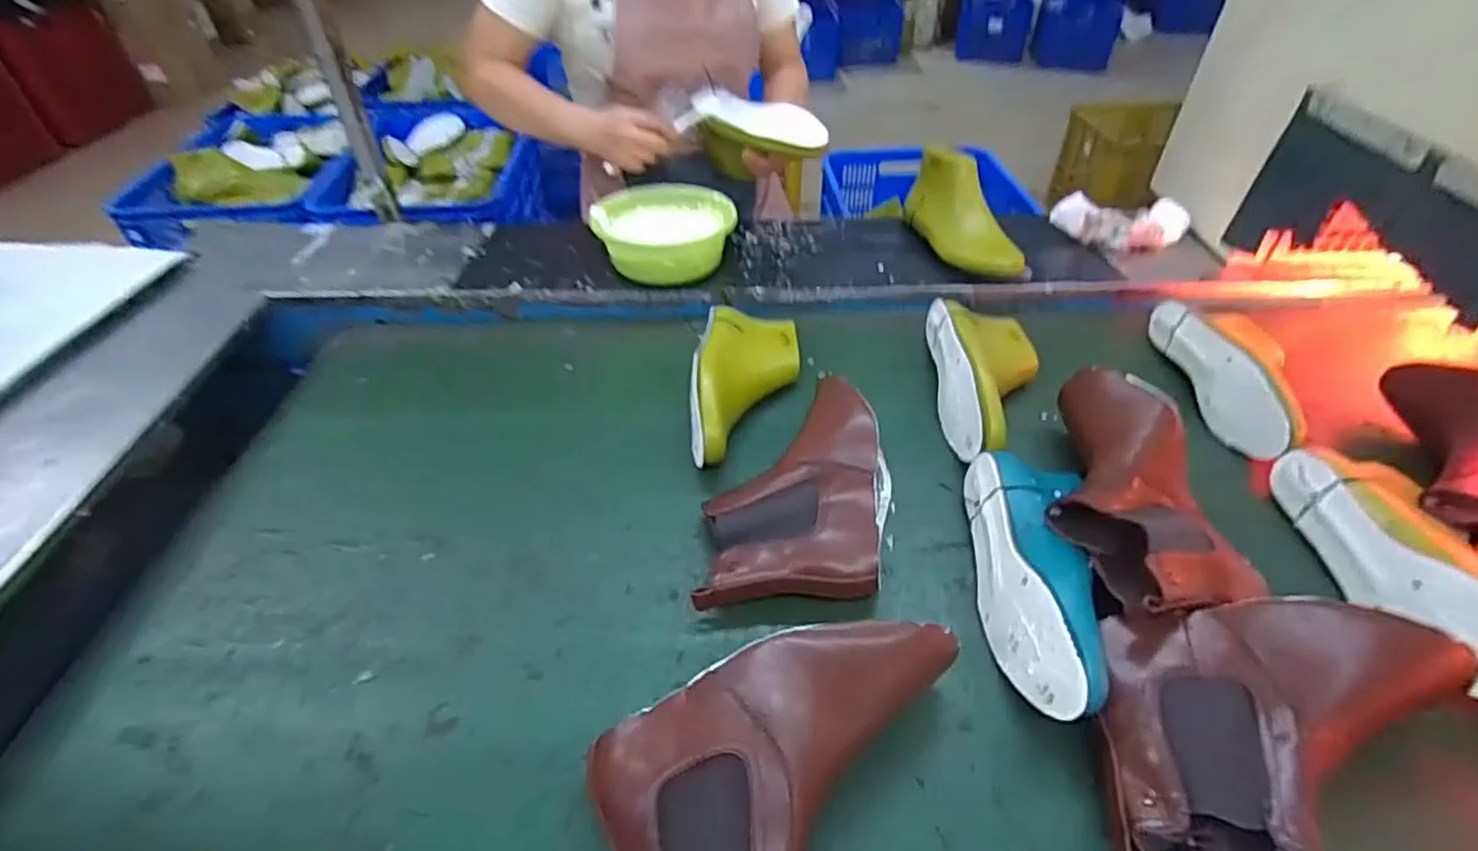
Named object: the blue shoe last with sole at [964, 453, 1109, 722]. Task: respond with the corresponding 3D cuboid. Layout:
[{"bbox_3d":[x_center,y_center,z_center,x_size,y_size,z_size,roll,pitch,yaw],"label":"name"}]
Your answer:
[{"bbox_3d":[0.242,0.122,0.555,0.074,0.087,0.247,4,43,7],"label":"blue shoe last with sole"}]

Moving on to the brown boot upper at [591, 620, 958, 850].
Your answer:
[{"bbox_3d":[0.041,0.233,0.430,0.259,0.095,0.162,-13,47,-10],"label":"brown boot upper"}]

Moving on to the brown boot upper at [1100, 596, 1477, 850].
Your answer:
[{"bbox_3d":[0.379,0.209,0.450,0.255,0.085,0.167,4,43,6],"label":"brown boot upper"}]

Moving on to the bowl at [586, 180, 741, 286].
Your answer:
[{"bbox_3d":[-0.107,-0.273,0.945,0.187,0.077,0.173,0,44,0],"label":"bowl"}]

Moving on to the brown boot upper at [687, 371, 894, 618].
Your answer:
[{"bbox_3d":[0.061,0.058,0.630,0.160,0.077,0.263,9,44,11],"label":"brown boot upper"}]

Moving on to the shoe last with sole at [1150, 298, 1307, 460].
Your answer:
[{"bbox_3d":[0.574,-0.061,0.750,0.107,0.079,0.249,-1,43,1],"label":"shoe last with sole"}]

